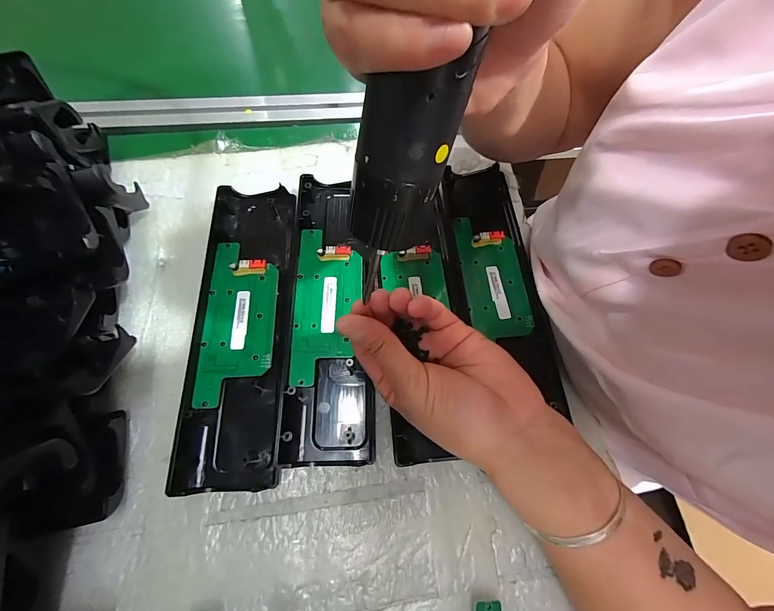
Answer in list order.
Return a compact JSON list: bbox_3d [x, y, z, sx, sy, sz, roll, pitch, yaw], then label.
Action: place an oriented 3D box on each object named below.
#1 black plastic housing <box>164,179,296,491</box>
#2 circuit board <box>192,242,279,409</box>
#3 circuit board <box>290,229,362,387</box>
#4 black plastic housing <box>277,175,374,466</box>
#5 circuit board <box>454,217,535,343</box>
[{"bbox_3d":[-0.117,0.010,0.274,0.068,0.018,0.245,-3,67,-3],"label":"black plastic housing"},{"bbox_3d":[-0.118,0.010,0.273,0.054,0.016,0.133,-2,67,-3],"label":"circuit board"},{"bbox_3d":[-0.048,-0.004,0.280,0.053,0.004,0.134,-1,67,-2],"label":"circuit board"},{"bbox_3d":[-0.048,-0.002,0.282,0.067,0.020,0.242,-1,67,-2],"label":"black plastic housing"},{"bbox_3d":[0.093,-0.027,0.293,0.052,0.010,0.109,-4,68,-4],"label":"circuit board"}]

